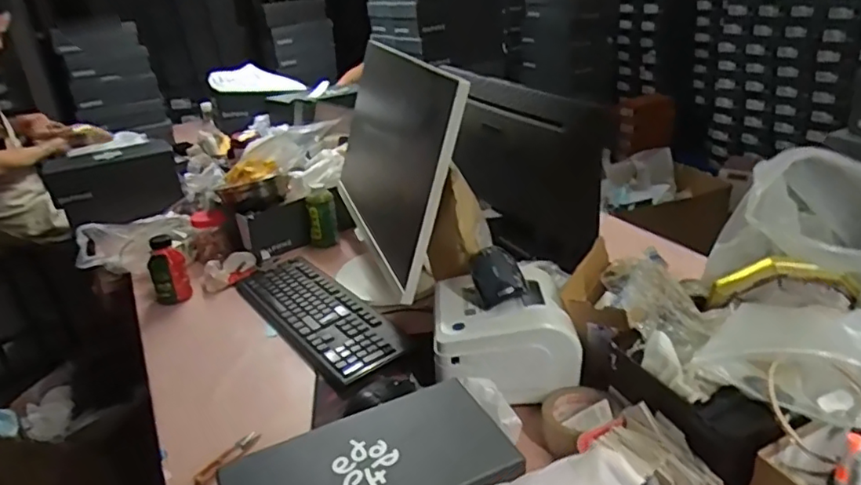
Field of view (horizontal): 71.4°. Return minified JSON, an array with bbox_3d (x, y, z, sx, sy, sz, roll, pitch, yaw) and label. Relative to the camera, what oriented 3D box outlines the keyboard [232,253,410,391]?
[{"bbox_3d":[-0.206,0.123,1.083,0.160,0.032,0.433,-21,29,-30],"label":"keyboard"}]

